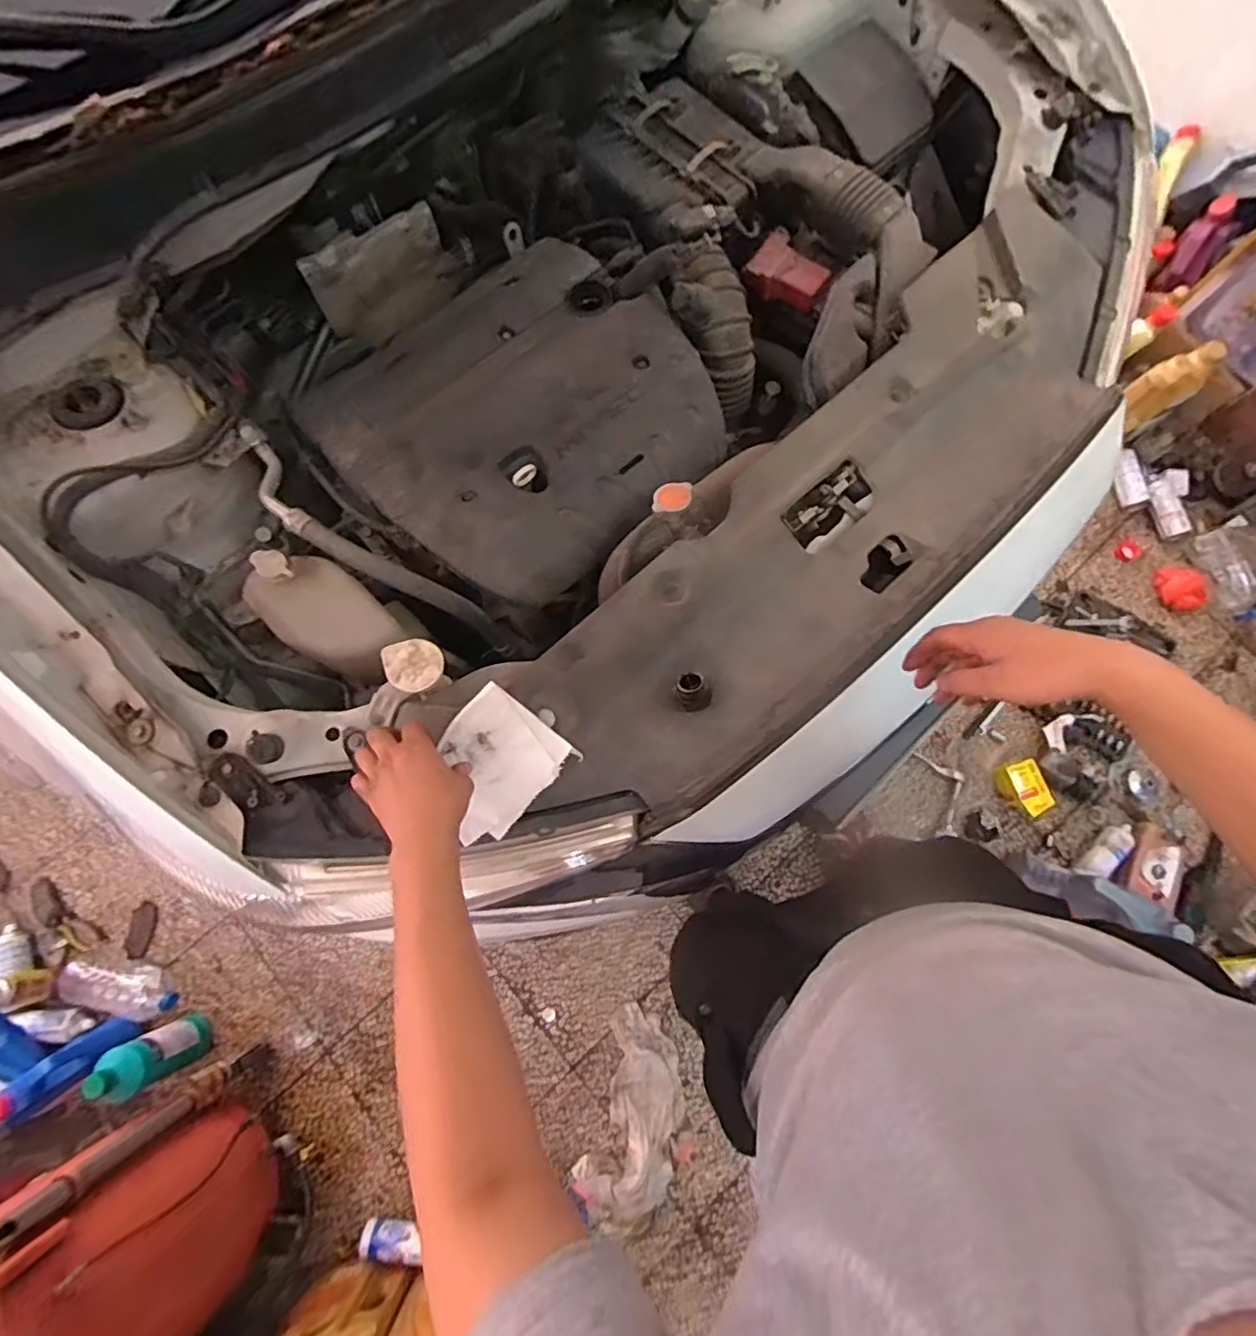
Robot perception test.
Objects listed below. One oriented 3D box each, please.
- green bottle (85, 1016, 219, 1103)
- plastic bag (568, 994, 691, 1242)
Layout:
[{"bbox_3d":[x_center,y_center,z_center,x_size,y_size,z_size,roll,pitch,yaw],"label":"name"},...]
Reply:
[{"bbox_3d":[-0.967,0.792,1.224,0.075,0.289,0.099,-22,77,-6],"label":"green bottle"},{"bbox_3d":[0.015,0.948,1.261,0.199,0.073,0.400,14,76,3],"label":"plastic bag"}]

